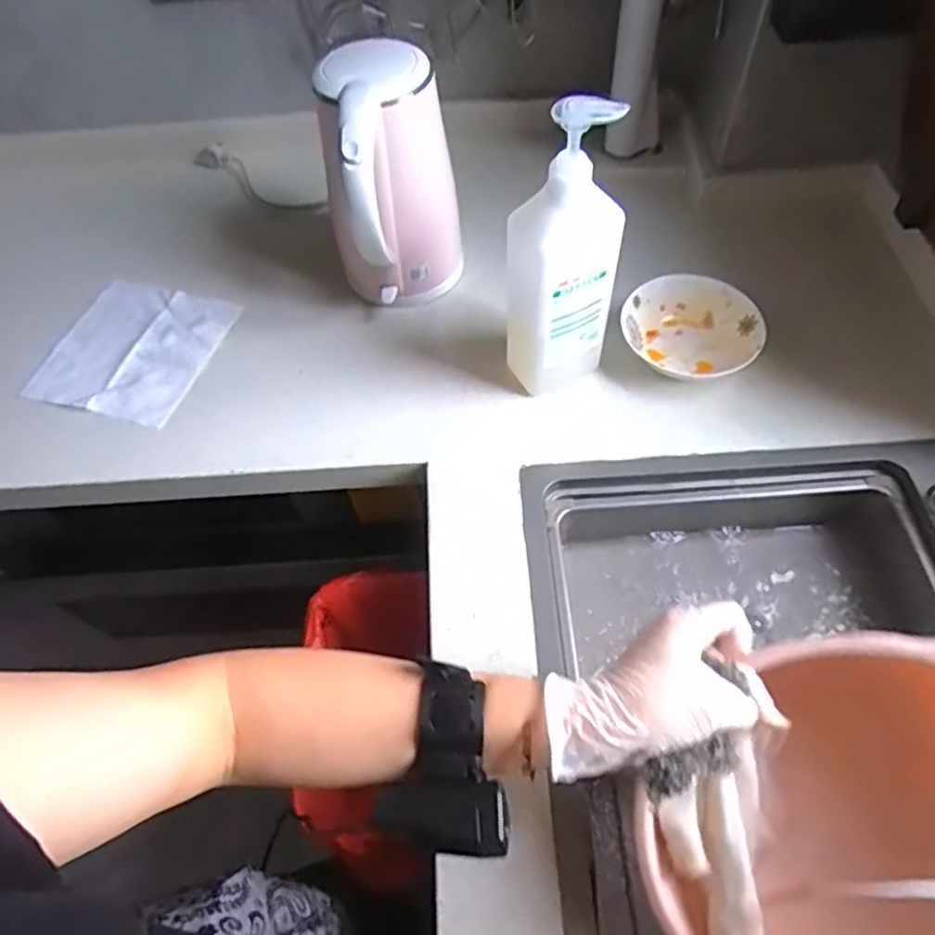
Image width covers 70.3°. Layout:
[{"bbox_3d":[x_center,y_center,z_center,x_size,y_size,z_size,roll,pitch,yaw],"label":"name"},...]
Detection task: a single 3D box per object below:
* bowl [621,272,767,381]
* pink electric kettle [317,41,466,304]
[{"bbox_3d":[0.239,-0.152,0.718,0.136,0.039,0.129,-2,58,3],"label":"bowl"},{"bbox_3d":[-0.075,-0.291,0.706,0.119,0.236,0.147,-3,58,2],"label":"pink electric kettle"}]

